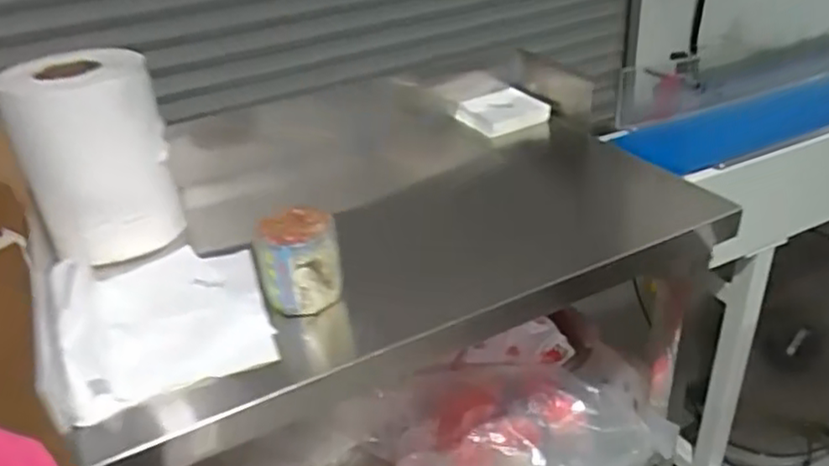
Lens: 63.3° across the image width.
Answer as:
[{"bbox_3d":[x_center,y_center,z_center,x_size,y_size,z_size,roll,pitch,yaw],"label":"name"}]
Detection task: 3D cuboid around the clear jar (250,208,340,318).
[{"bbox_3d":[-0.127,0.030,0.735,0.080,0.099,0.076,-3,31,2],"label":"clear jar"}]

